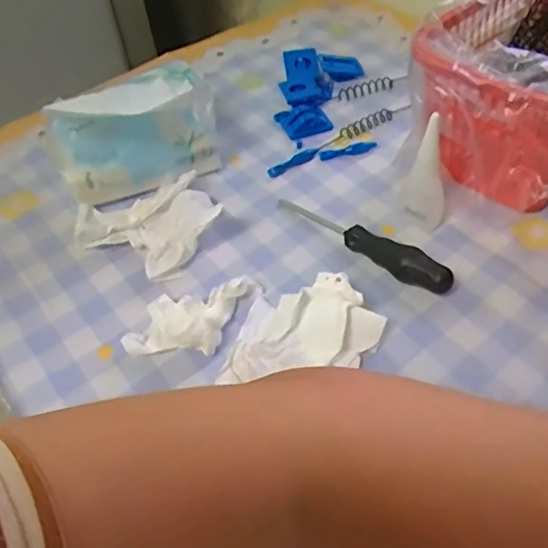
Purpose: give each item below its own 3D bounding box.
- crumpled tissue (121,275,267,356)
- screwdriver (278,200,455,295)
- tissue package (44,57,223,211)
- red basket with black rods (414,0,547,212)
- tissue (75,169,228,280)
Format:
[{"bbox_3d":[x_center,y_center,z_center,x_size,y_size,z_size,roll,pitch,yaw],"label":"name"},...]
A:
[{"bbox_3d":[-0.052,0.032,0.391,0.101,0.024,0.049,-19,49,-12],"label":"crumpled tissue"},{"bbox_3d":[0.065,-0.027,0.440,0.153,0.025,0.021,35,60,30],"label":"screwdriver"},{"bbox_3d":[-0.121,-0.119,0.495,0.140,0.082,0.078,-18,49,-10],"label":"tissue package"},{"bbox_3d":[0.233,-0.161,0.469,0.246,0.125,0.152,-33,54,-23],"label":"red basket with black rods"},{"bbox_3d":[-0.100,-0.038,0.456,0.107,0.035,0.092,-19,49,-11],"label":"tissue"}]

